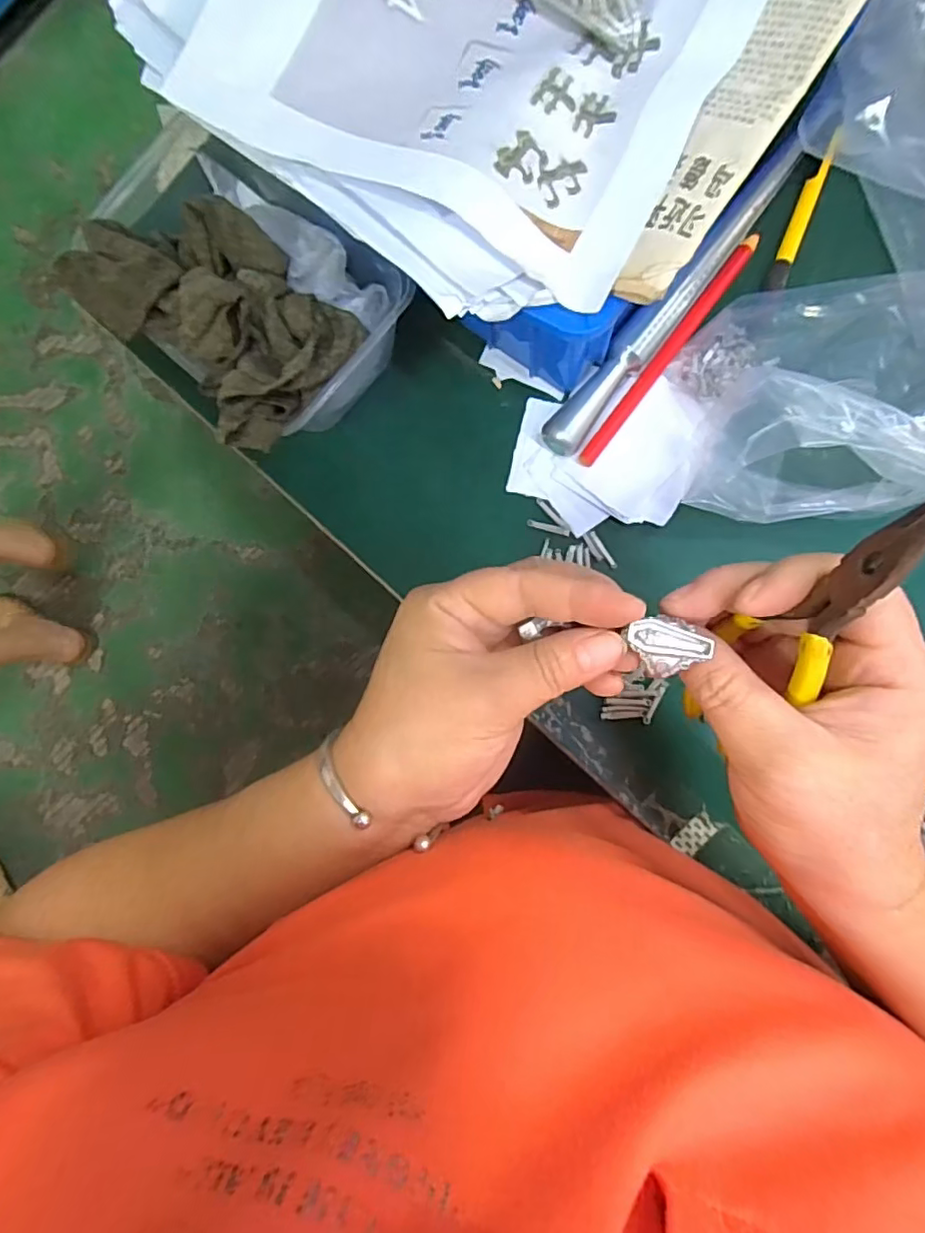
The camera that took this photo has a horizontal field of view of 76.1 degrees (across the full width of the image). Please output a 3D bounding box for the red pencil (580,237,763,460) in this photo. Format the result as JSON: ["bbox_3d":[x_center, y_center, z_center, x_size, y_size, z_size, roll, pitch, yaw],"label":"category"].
[{"bbox_3d":[0.113,-0.145,0.322,0.012,0.009,0.153,36,90,8],"label":"red pencil"}]

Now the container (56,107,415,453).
[{"bbox_3d":[-0.116,-0.168,0.310,0.166,0.074,0.117,38,90,8],"label":"container"}]

